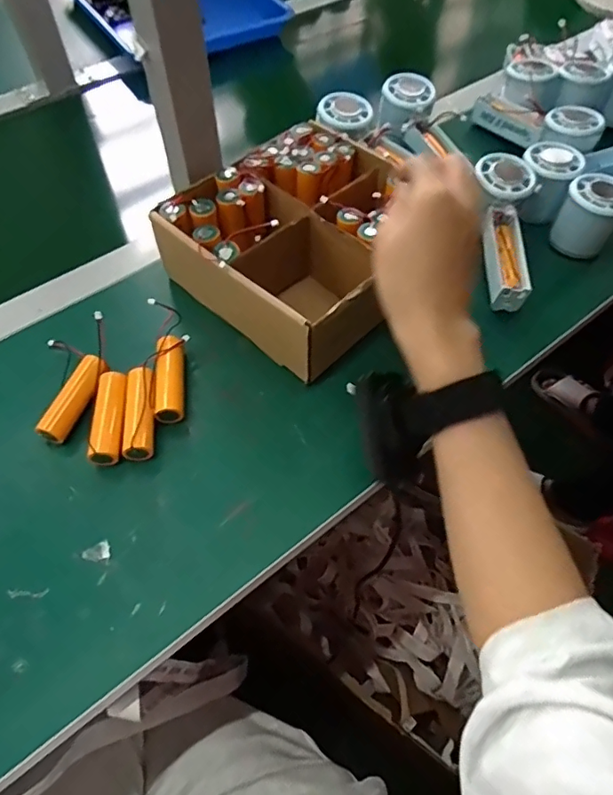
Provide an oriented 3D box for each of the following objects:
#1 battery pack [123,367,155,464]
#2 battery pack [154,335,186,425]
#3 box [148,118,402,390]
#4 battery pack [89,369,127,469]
[{"bbox_3d":[-0.126,0.014,0.399,0.021,0.026,0.068,-4,57,-4],"label":"battery pack"},{"bbox_3d":[-0.109,-0.013,0.416,0.020,0.024,0.072,-5,58,-5],"label":"battery pack"},{"bbox_3d":[-0.001,-0.140,0.466,0.198,0.079,0.207,32,62,18],"label":"box"},{"bbox_3d":[-0.149,0.017,0.399,0.022,0.022,0.074,-4,57,-4],"label":"battery pack"}]

